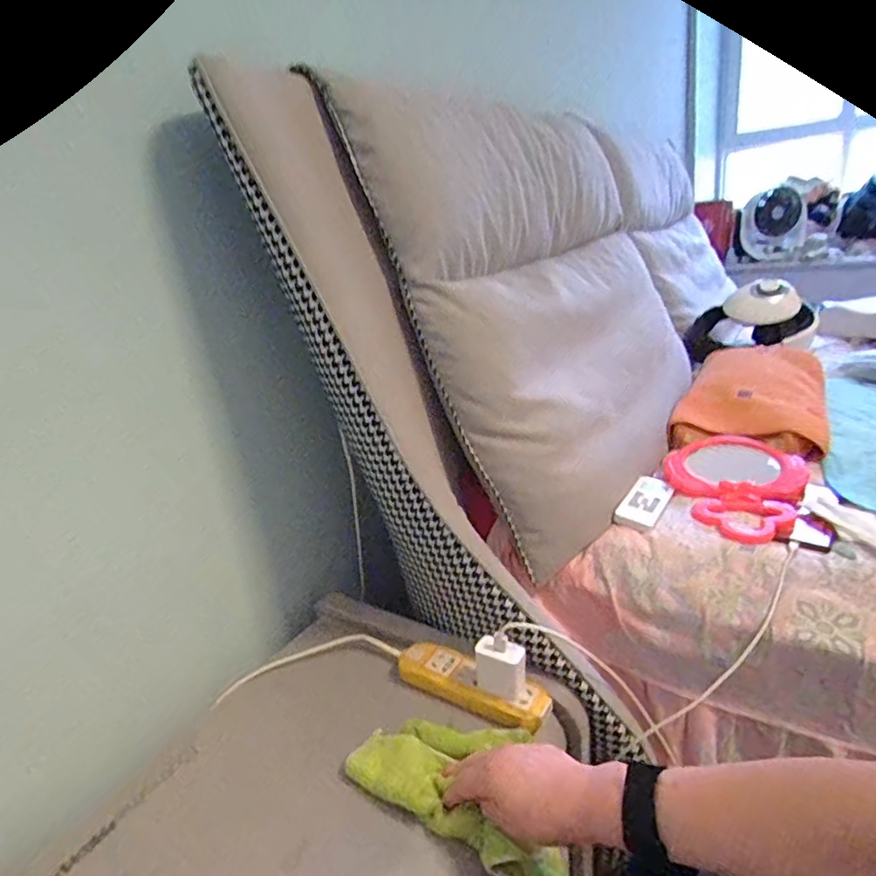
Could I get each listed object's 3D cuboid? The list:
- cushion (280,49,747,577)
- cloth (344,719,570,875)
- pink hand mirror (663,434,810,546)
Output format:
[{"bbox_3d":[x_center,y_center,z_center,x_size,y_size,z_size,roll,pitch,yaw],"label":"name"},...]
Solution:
[{"bbox_3d":[0.291,-0.320,1.099,0.170,0.666,1.105,-18,11,43],"label":"cushion"},{"bbox_3d":[0.028,0.332,0.531,0.218,0.044,0.131,18,31,32],"label":"cloth"},{"bbox_3d":[0.429,0.064,0.825,0.184,0.029,0.259,10,26,36],"label":"pink hand mirror"}]

